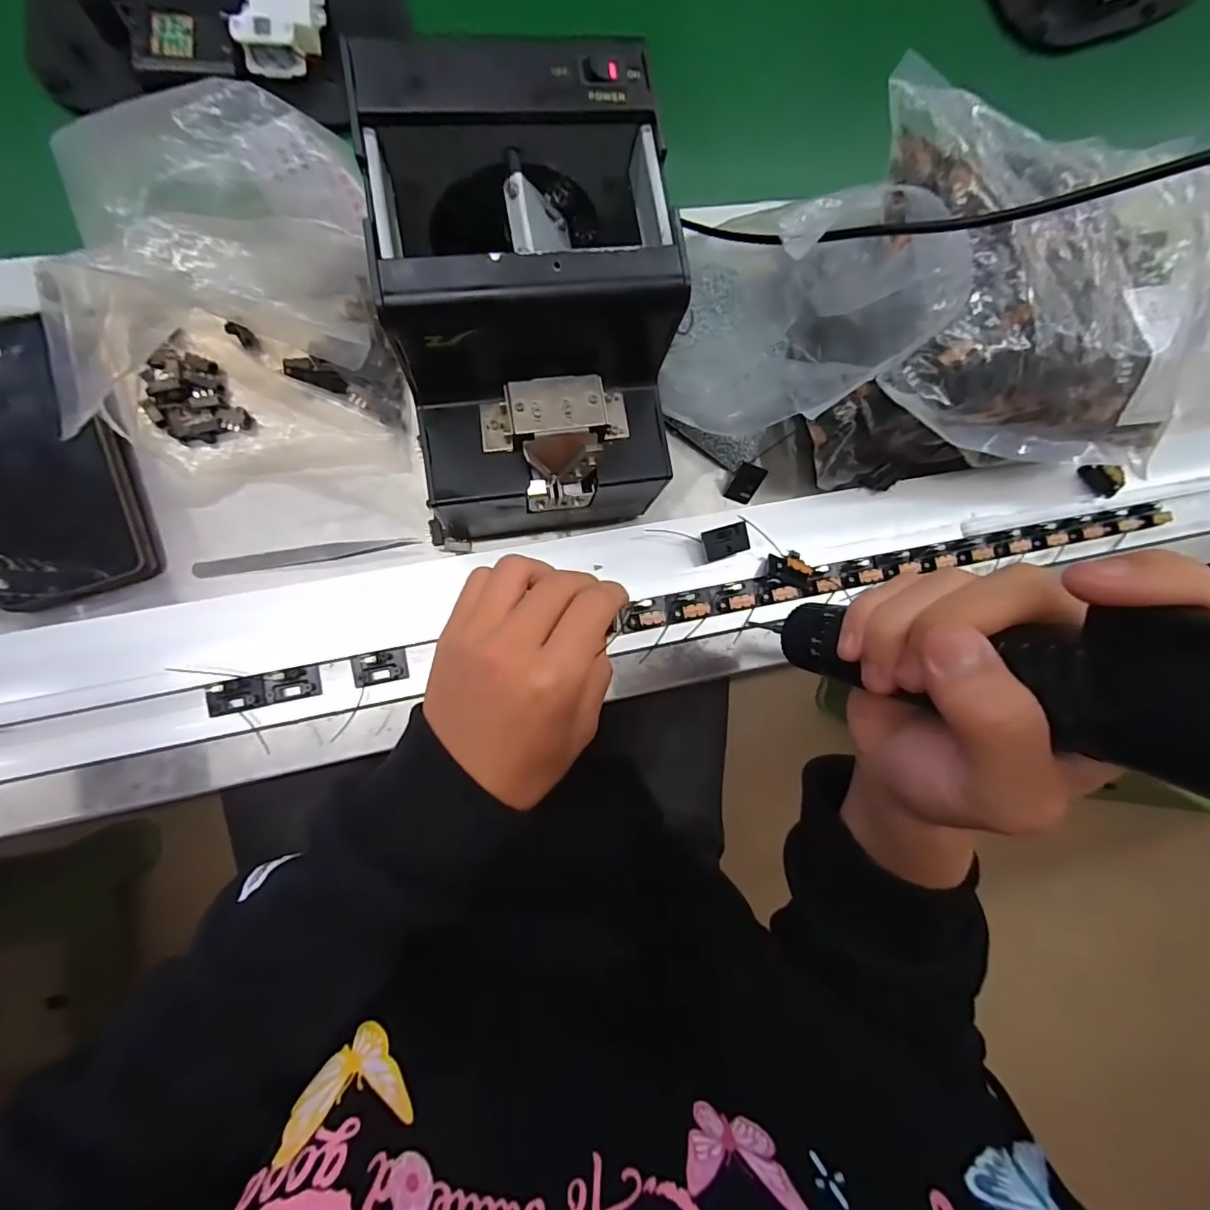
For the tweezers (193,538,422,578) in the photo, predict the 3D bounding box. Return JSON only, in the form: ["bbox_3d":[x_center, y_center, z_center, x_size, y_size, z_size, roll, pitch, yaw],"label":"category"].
[{"bbox_3d":[-0.185,-0.031,0.323,0.130,0.010,0.012,-7,85,-9],"label":"tweezers"}]

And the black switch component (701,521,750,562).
[{"bbox_3d":[0.075,-0.039,0.323,0.029,0.007,0.017,-15,86,-9],"label":"black switch component"}]

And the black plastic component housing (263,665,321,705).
[{"bbox_3d":[-0.174,0.045,0.289,0.028,0.012,0.017,-11,86,-9],"label":"black plastic component housing"}]

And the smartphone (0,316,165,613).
[{"bbox_3d":[-0.326,-0.082,0.301,0.088,0.020,0.161,-15,86,-9],"label":"smartphone"}]

